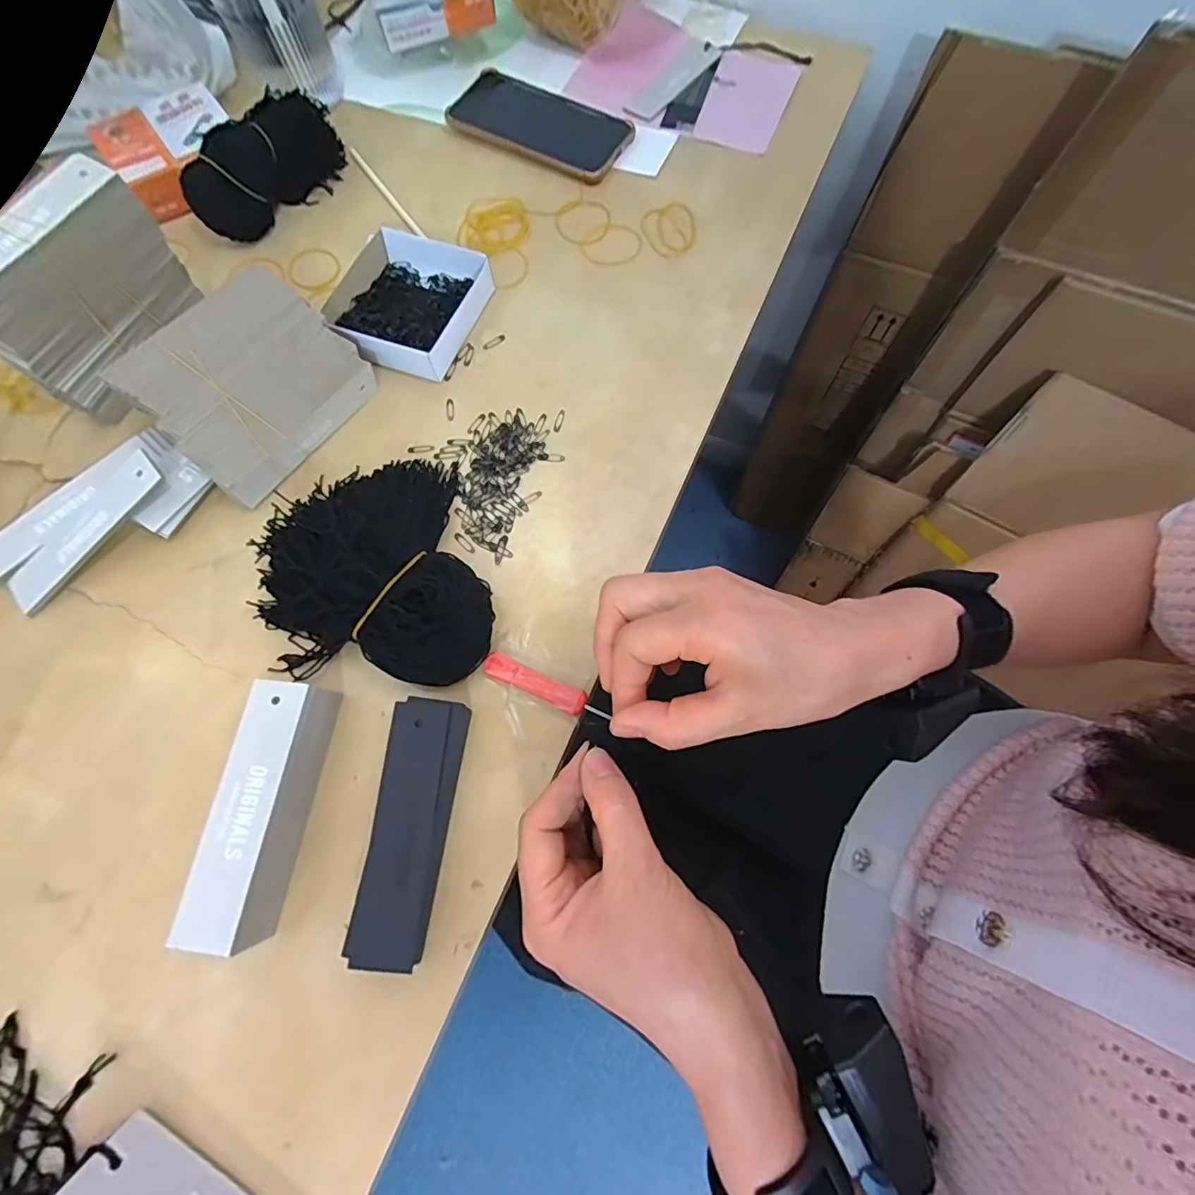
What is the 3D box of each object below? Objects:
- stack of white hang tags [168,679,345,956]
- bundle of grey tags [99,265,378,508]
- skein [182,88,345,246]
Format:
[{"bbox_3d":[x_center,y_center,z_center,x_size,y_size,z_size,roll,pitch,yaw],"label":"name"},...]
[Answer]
[{"bbox_3d":[-0.176,0.111,0.274,0.039,0.037,0.126,8,70,4],"label":"stack of white hang tags"},{"bbox_3d":[-0.238,-0.147,0.357,0.106,0.059,0.133,32,74,11],"label":"bundle of grey tags"},{"bbox_3d":[-0.286,-0.378,0.445,0.045,0.055,0.152,35,74,12],"label":"skein"}]

